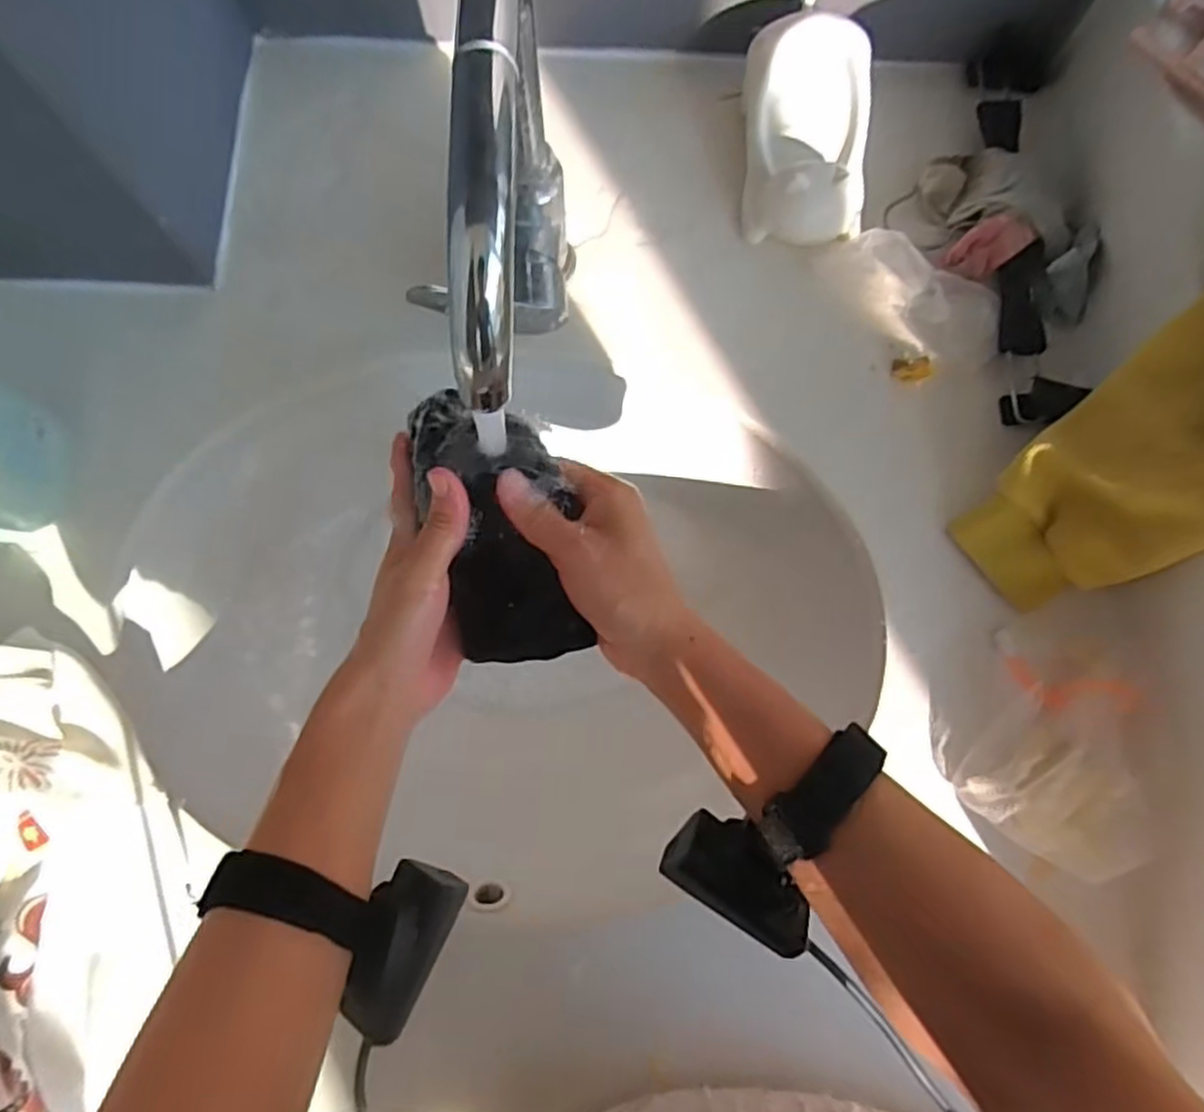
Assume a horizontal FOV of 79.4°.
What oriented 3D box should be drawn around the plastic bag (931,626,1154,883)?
[{"bbox_3d":[0.255,0.110,0.420,0.103,0.037,0.133,4,77,0],"label":"plastic bag"}]

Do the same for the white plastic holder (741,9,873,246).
[{"bbox_3d":[0.140,-0.283,0.490,0.083,0.064,0.131,-2,77,-1],"label":"white plastic holder"}]

